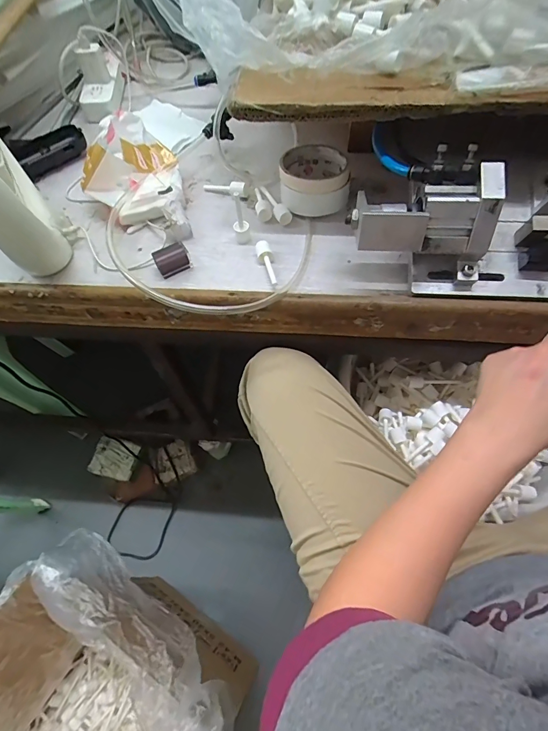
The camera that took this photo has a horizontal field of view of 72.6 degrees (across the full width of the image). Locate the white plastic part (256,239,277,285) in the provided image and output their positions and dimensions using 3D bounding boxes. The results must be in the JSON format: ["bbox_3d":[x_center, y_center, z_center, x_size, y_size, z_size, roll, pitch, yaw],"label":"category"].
[{"bbox_3d":[-0.007,-0.121,0.432,0.017,0.013,0.063,-16,62,-5],"label":"white plastic part"}]

